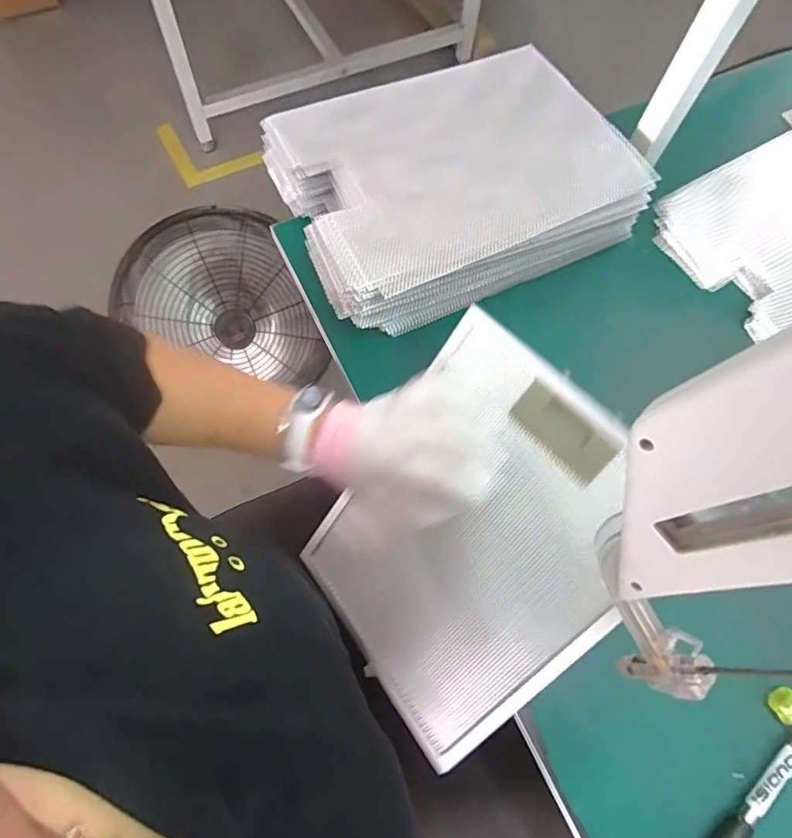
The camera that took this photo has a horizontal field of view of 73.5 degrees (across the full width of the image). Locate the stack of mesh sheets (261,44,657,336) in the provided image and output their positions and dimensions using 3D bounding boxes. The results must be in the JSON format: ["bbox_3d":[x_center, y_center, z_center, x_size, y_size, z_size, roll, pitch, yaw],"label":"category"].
[{"bbox_3d":[0.060,-0.263,0.593,0.348,0.096,0.255,-21,70,-11],"label":"stack of mesh sheets"}]

